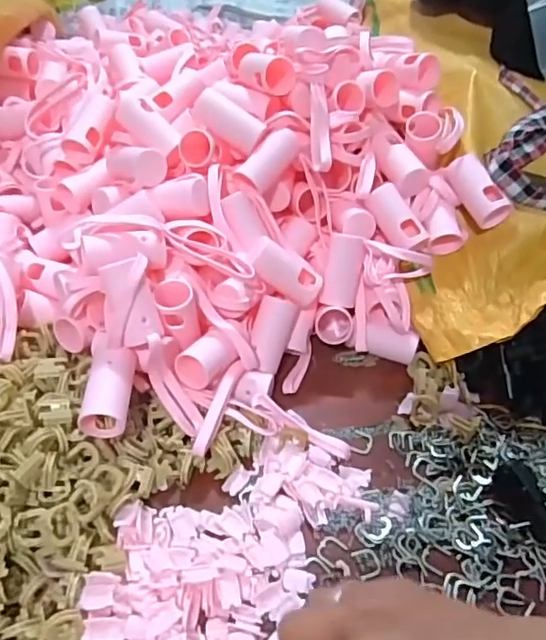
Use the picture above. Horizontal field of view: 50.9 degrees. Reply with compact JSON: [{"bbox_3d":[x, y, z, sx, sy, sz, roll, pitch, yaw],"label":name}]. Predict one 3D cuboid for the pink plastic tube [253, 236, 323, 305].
[{"bbox_3d":[0.010,-0.039,0.476,0.063,0.032,0.027,33,3,-20],"label":"pink plastic tube"}]

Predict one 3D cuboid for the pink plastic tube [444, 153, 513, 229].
[{"bbox_3d":[0.177,-0.112,0.496,0.024,0.027,0.067,-24,74,-23],"label":"pink plastic tube"}]

